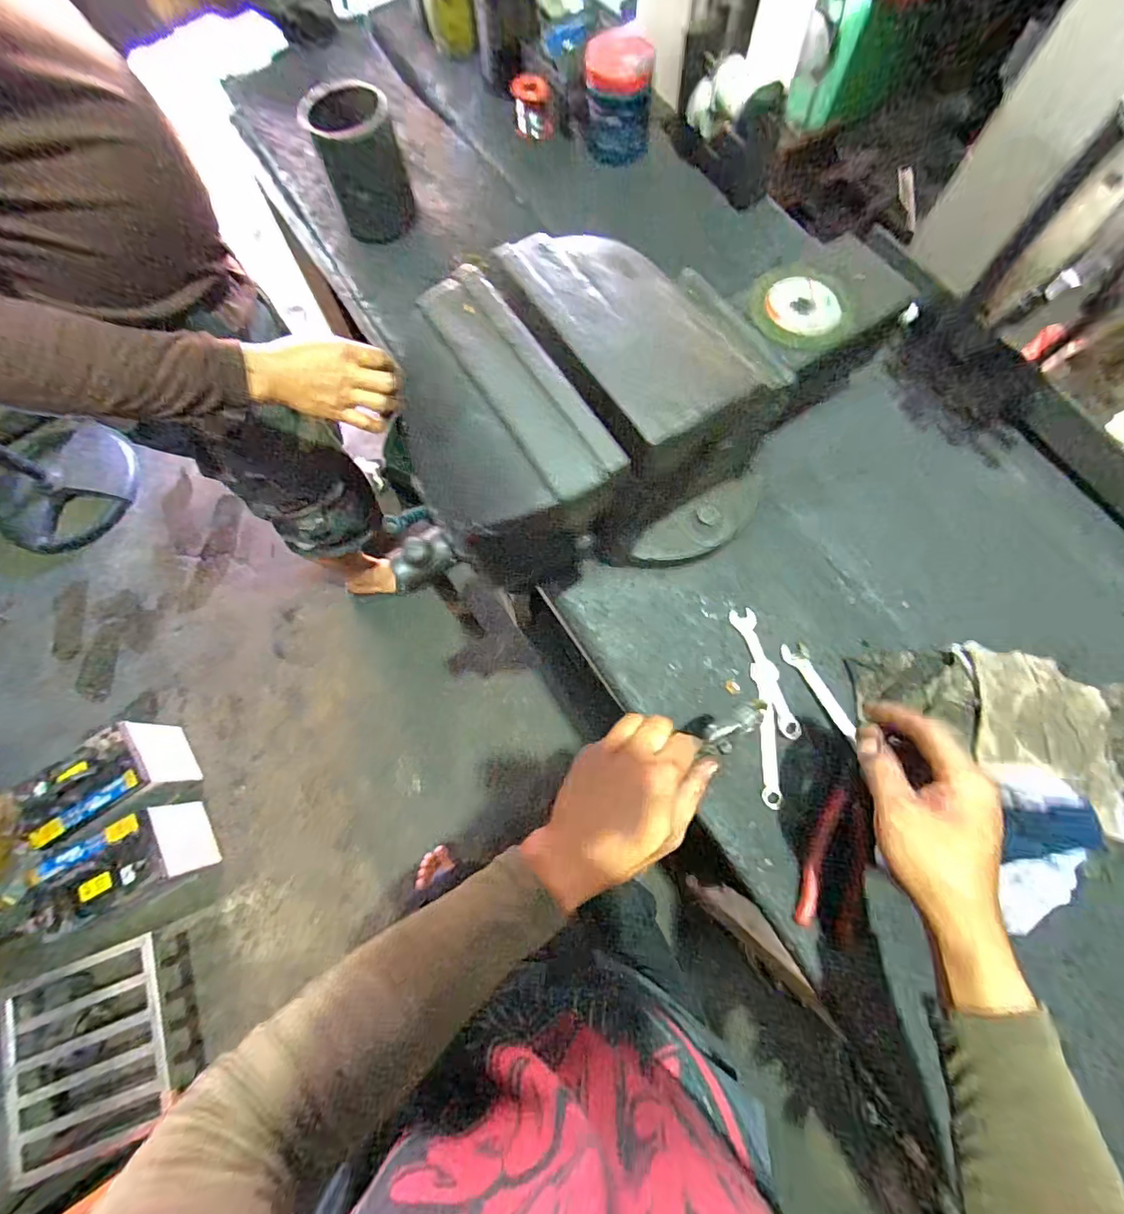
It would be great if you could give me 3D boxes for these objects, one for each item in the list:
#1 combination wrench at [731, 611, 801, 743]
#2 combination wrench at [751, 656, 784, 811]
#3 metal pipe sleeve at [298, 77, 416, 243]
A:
[{"bbox_3d":[0.221,0.069,0.555,0.025,0.004,0.143,-19,74,-4],"label":"combination wrench"},{"bbox_3d":[0.218,0.131,0.540,0.026,0.008,0.146,0,74,1],"label":"combination wrench"},{"bbox_3d":[-0.274,-0.611,0.712,0.105,0.142,0.090,-13,74,-2],"label":"metal pipe sleeve"}]

